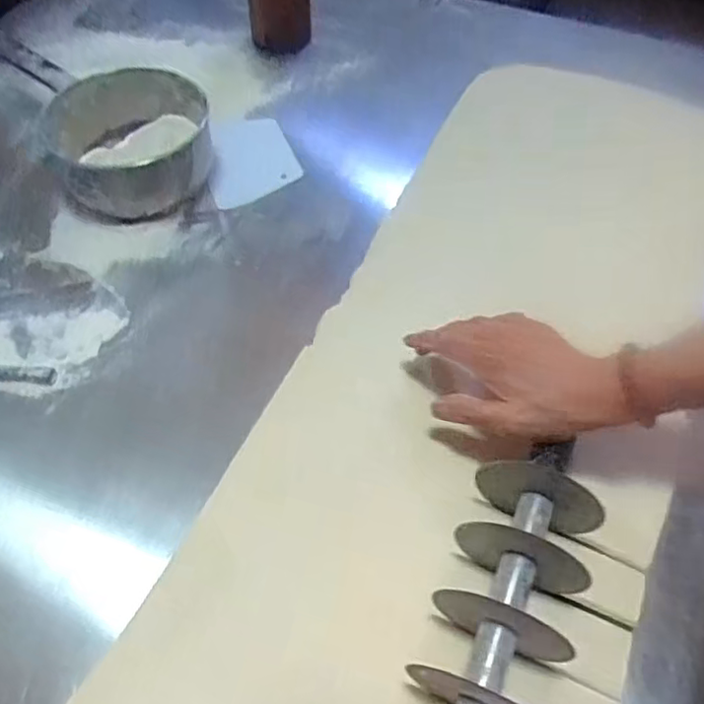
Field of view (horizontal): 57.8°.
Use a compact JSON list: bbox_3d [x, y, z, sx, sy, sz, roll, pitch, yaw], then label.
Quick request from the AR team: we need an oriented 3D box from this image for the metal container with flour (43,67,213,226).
[{"bbox_3d":[-0.228,-0.221,0.667,0.156,0.080,0.168,-9,55,-5],"label":"metal container with flour"}]

